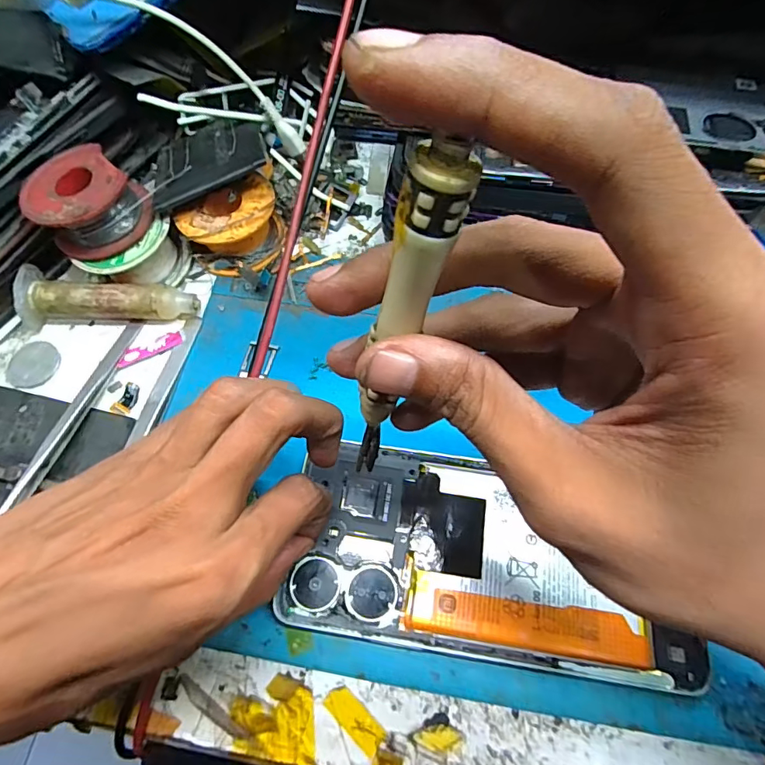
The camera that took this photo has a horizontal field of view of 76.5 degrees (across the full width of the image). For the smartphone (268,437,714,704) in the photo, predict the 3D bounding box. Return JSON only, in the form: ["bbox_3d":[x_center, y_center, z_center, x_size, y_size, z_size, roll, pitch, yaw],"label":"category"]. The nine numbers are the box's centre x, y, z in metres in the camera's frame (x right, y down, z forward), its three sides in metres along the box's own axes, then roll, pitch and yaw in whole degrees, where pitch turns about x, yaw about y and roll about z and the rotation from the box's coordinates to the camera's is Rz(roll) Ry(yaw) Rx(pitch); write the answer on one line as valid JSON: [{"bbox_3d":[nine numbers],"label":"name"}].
[{"bbox_3d":[0.043,0.071,0.198,0.155,0.005,0.075,8,65,5],"label":"smartphone"}]

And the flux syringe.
[{"bbox_3d":[-0.142,-0.040,0.252,0.088,0.022,0.026,8,65,5],"label":"flux syringe"}]

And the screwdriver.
[{"bbox_3d":[0.002,-0.005,0.124,0.010,0.112,0.009,38,56,17],"label":"screwdriver"}]

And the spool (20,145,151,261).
[{"bbox_3d":[-0.145,-0.089,0.240,0.050,0.027,0.044,-31,68,-13],"label":"spool"}]

